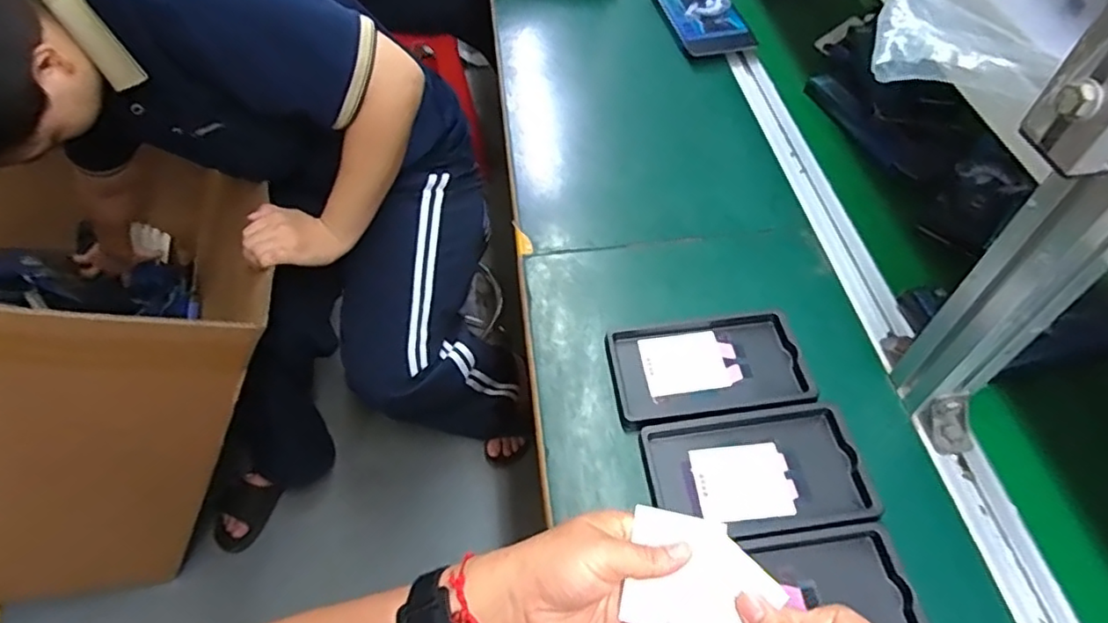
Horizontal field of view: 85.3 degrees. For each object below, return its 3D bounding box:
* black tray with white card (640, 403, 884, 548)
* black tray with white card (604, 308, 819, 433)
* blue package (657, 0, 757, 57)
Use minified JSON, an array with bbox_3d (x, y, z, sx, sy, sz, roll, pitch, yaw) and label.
[{"bbox_3d":[0.153,0.124,0.460,0.156,0.015,0.098,-6,55,-5],"label":"black tray with white card"},{"bbox_3d":[0.129,0.045,0.514,0.158,0.018,0.102,-8,55,-5],"label":"black tray with white card"},{"bbox_3d":[0.200,-0.412,0.826,0.093,0.012,0.177,-10,55,-7],"label":"blue package"}]

